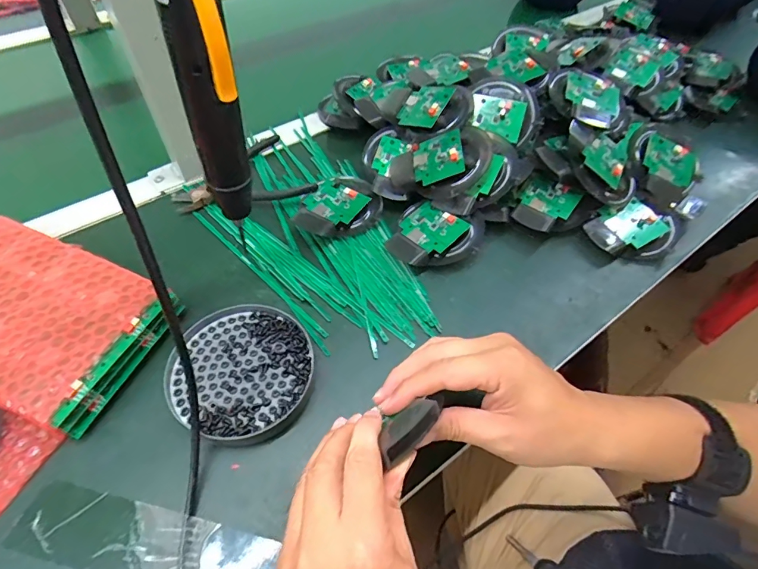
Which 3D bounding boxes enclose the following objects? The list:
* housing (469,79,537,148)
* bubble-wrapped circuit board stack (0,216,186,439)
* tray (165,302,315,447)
[{"bbox_3d":[0.141,-0.195,0.486,0.074,0.026,0.076,12,84,11],"label":"housing"},{"bbox_3d":[-0.292,0.024,0.359,0.209,0.039,0.136,19,56,12],"label":"bubble-wrapped circuit board stack"},{"bbox_3d":[-0.112,0.070,0.356,0.117,0.017,0.110,1,54,-1],"label":"tray"}]

